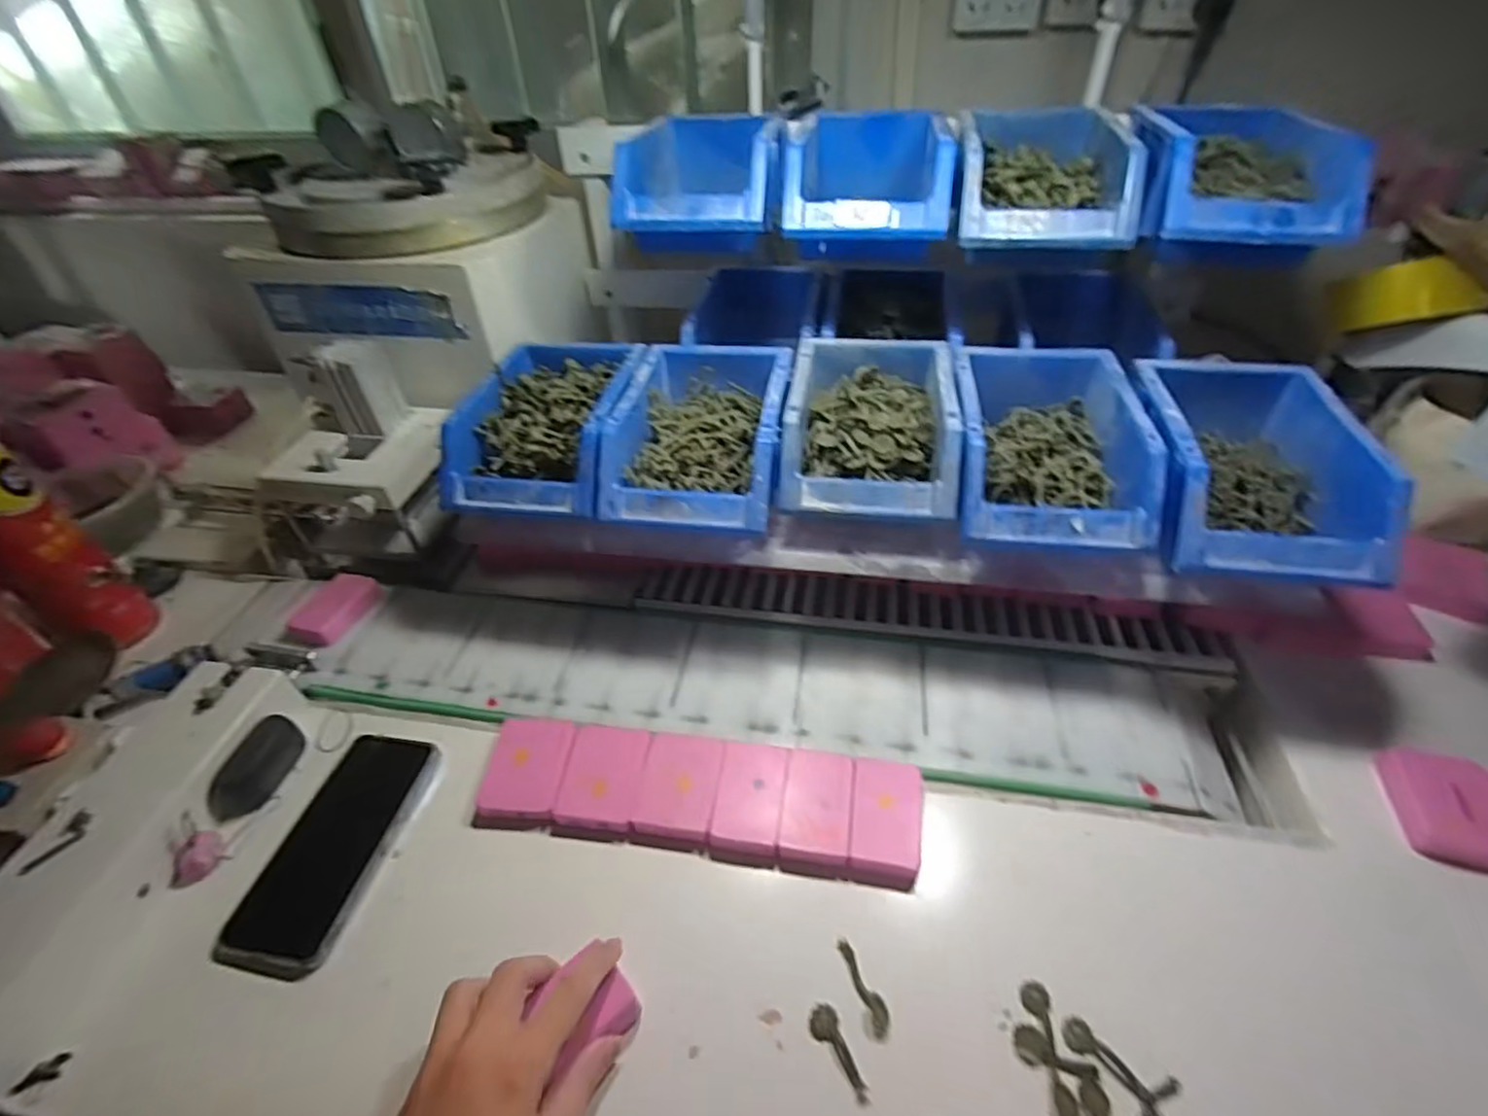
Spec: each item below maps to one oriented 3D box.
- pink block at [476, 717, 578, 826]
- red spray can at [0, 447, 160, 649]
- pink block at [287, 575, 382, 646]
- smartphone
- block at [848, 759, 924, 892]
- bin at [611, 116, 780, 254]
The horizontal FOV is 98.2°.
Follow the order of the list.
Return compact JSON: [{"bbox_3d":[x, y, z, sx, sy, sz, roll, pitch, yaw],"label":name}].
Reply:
[{"bbox_3d":[-0.154,0.148,0.458,0.056,0.013,0.077,0,45,3],"label":"pink block"},{"bbox_3d":[-0.560,-0.006,0.512,0.052,0.196,0.060,21,48,23],"label":"red spray can"},{"bbox_3d":[-0.365,0.045,0.575,0.046,0.019,0.078,8,45,11],"label":"pink block"},{"bbox_3d":[-0.272,0.188,0.428,0.074,0.011,0.150,7,45,10],"label":"smartphone"},{"bbox_3d":[0.093,0.172,0.422,0.045,0.014,0.076,6,45,9],"label":"block"},{"bbox_3d":[-0.035,-0.333,0.566,0.122,0.068,0.199,2,43,5],"label":"bin"}]

